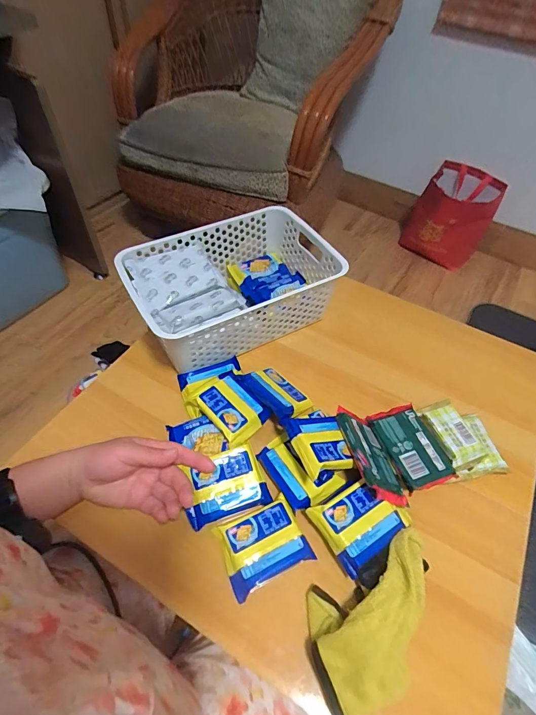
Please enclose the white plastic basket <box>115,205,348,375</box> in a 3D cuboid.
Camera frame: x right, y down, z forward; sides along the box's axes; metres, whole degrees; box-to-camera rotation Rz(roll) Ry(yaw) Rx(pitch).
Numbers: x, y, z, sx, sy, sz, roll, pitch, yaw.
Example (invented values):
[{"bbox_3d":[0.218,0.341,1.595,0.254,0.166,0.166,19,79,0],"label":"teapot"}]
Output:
[{"bbox_3d":[-0.054,-0.114,0.612,0.303,0.101,0.196,-24,58,-20],"label":"white plastic basket"}]

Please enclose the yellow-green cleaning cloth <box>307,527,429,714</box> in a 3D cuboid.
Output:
[{"bbox_3d":[0.114,0.260,0.378,0.152,0.044,0.106,-20,57,-18],"label":"yellow-green cleaning cloth"}]

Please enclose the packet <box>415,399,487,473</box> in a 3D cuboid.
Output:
[{"bbox_3d":[0.246,0.101,0.509,0.056,0.016,0.090,-16,55,-15],"label":"packet"}]

